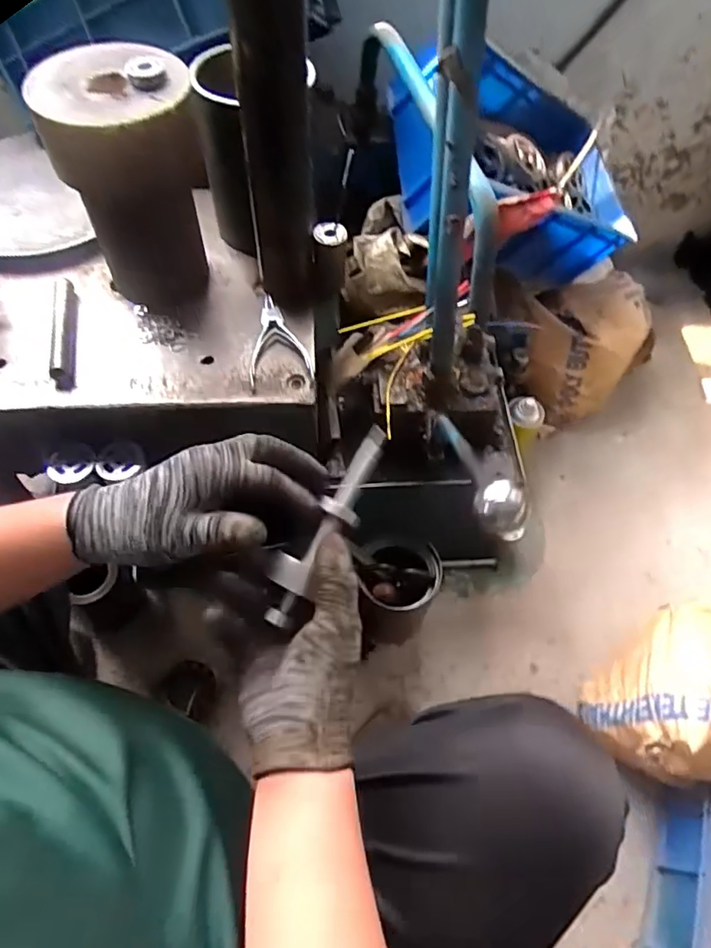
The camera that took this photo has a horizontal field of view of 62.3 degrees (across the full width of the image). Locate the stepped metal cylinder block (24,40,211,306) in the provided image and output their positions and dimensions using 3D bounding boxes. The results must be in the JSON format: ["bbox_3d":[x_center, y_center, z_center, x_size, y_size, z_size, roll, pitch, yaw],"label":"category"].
[{"bbox_3d":[-0.226,-0.290,0.628,0.134,0.231,0.169,-9,59,-7],"label":"stepped metal cylinder block"}]

